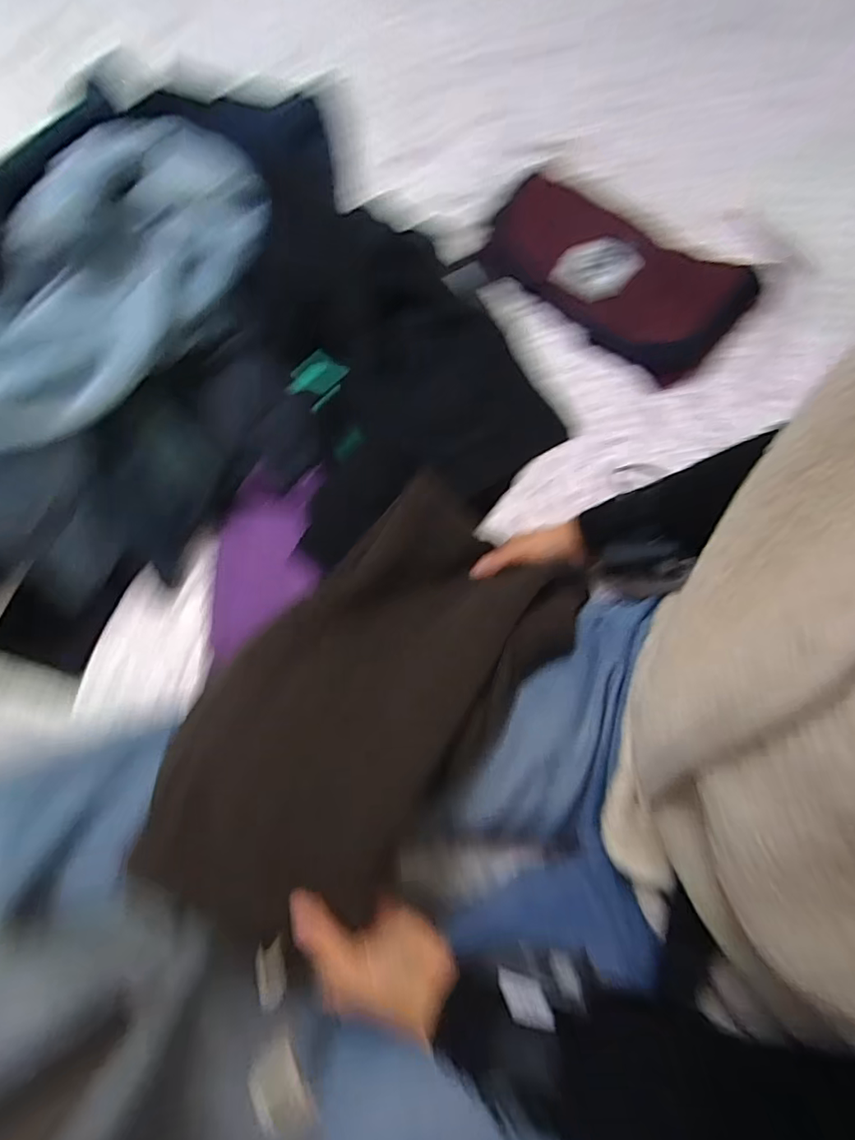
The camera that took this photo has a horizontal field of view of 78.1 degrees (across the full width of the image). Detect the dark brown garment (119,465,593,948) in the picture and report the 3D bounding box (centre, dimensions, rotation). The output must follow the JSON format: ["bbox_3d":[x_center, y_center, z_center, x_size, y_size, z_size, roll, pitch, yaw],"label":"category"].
[{"bbox_3d":[-0.038,0.089,0.454,0.209,0.127,0.399,34,71,14],"label":"dark brown garment"}]

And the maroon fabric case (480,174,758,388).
[{"bbox_3d":[0.249,-0.428,0.761,0.385,0.064,0.197,40,72,16],"label":"maroon fabric case"}]

